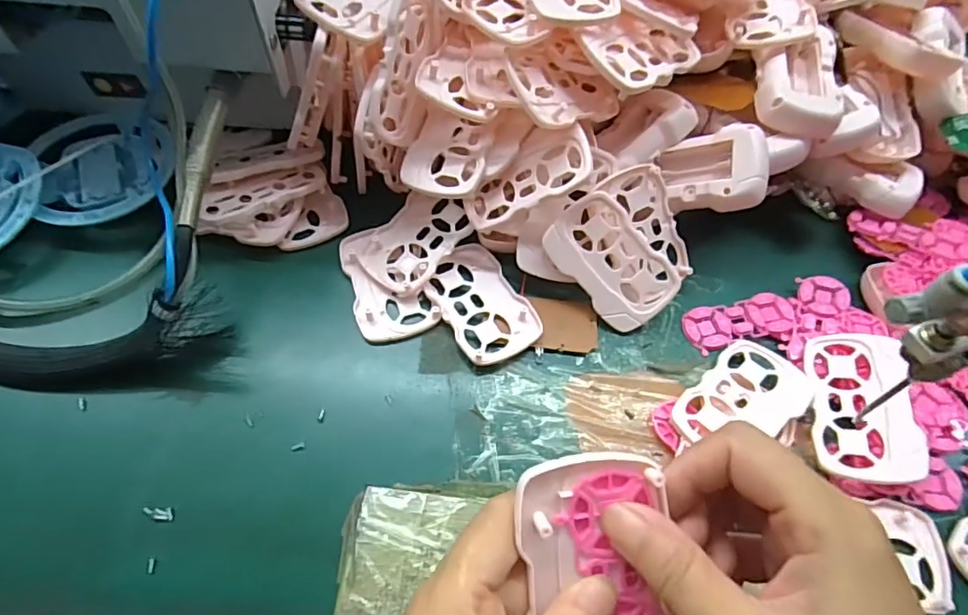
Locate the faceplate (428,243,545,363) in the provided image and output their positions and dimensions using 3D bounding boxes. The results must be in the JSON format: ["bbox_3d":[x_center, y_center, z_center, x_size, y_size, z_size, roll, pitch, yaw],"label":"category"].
[{"bbox_3d":[-0.003,-0.003,0.353,0.052,0.010,0.084,-26,66,-16],"label":"faceplate"}]

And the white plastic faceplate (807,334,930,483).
[{"bbox_3d":[0.224,0.057,0.317,0.052,0.006,0.086,-2,64,20],"label":"white plastic faceplate"}]

